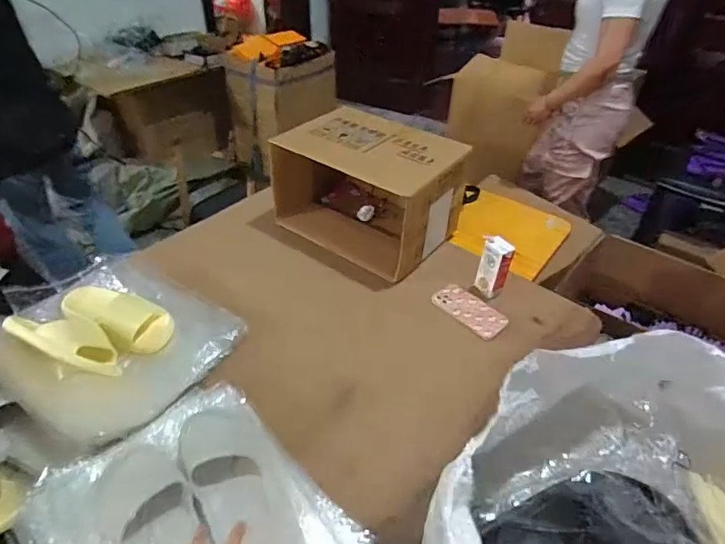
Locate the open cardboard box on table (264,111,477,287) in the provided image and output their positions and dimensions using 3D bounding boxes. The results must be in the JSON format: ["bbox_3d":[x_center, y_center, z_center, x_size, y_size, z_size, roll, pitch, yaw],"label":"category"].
[{"bbox_3d":[0.013,-0.194,1.170,0.408,0.281,0.266,25,45,26],"label":"open cardboard box on table"}]

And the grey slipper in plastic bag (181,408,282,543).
[{"bbox_3d":[-0.185,0.283,0.664,0.109,0.067,0.267,-21,46,-25],"label":"grey slipper in plastic bag"}]

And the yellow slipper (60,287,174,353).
[{"bbox_3d":[-0.471,0.088,0.892,0.205,0.055,0.102,26,41,-6],"label":"yellow slipper"}]

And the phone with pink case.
[{"bbox_3d":[0.227,0.083,1.005,0.159,0.018,0.083,32,60,28],"label":"phone with pink case"}]

